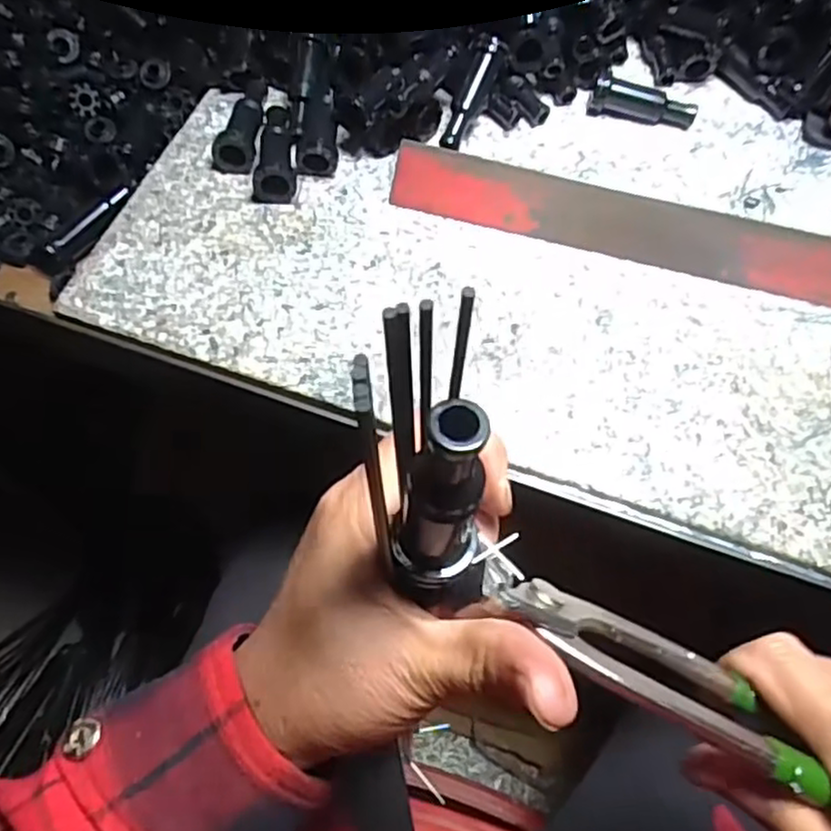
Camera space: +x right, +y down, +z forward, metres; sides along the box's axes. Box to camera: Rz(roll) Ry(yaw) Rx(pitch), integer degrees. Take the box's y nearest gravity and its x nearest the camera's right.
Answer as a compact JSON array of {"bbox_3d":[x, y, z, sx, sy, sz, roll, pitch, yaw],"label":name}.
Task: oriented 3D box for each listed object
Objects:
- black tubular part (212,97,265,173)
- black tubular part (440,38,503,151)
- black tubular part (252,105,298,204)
[{"bbox_3d":[-0.102,-0.167,0.422,0.024,0.018,0.052,5,64,1],"label":"black tubular part"},{"bbox_3d":[0.033,-0.191,0.428,0.017,0.015,0.066,26,91,11],"label":"black tubular part"},{"bbox_3d":[-0.081,-0.156,0.416,0.023,0.023,0.076,-3,64,-3],"label":"black tubular part"}]

